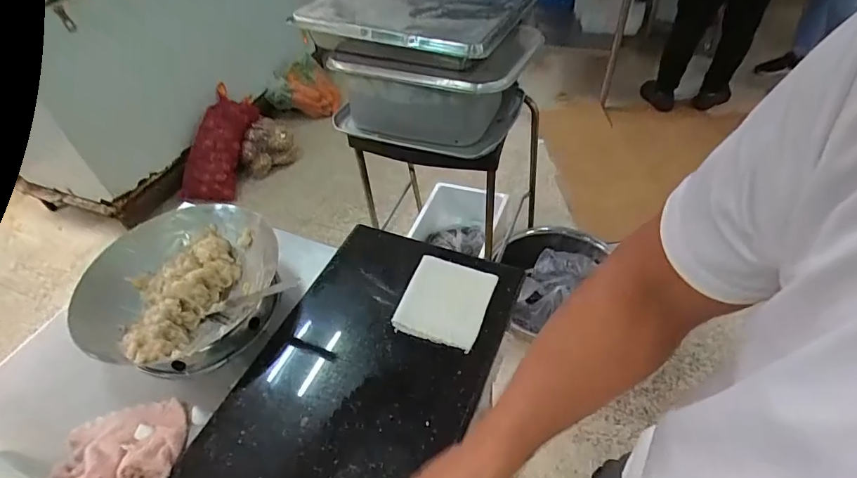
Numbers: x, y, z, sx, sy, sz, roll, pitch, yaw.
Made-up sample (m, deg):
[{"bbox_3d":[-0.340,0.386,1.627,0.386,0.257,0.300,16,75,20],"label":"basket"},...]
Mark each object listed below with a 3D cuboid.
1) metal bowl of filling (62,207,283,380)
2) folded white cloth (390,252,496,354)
[{"bbox_3d":[-0.372,0.073,0.710,0.263,0.092,0.268,-3,47,3],"label":"metal bowl of filling"},{"bbox_3d":[0.027,0.086,0.668,0.118,0.026,0.135,14,50,17],"label":"folded white cloth"}]

